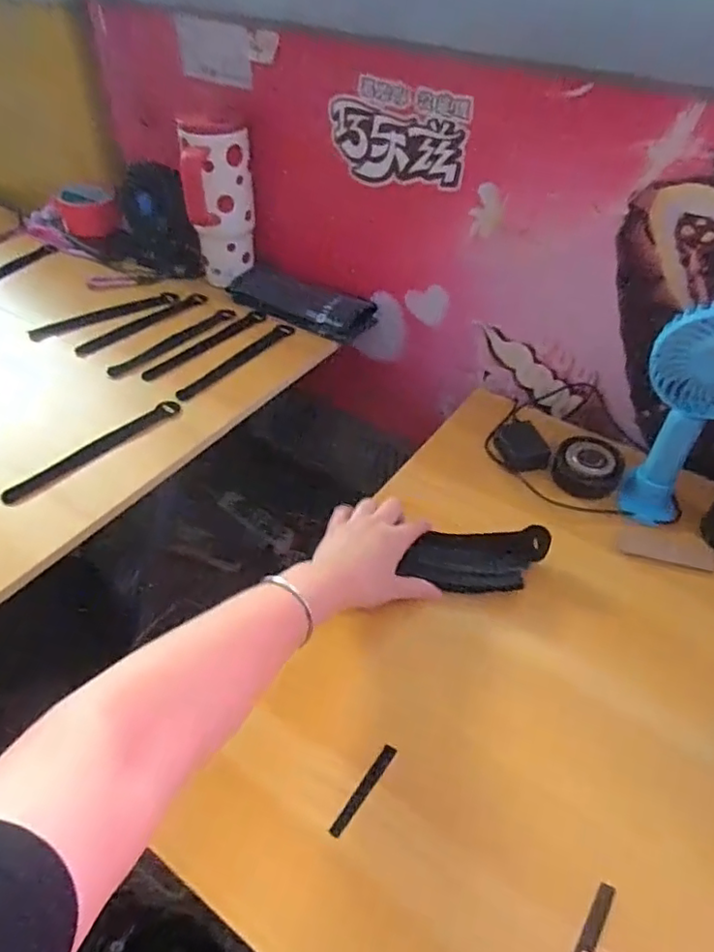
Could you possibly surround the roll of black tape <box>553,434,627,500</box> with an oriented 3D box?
[{"bbox_3d":[0.243,-0.010,0.638,0.070,0.030,0.064,0,46,0],"label":"roll of black tape"}]

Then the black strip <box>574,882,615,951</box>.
[{"bbox_3d":[0.143,0.287,0.374,0.010,0.008,0.070,30,50,25],"label":"black strip"}]

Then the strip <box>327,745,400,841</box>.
[{"bbox_3d":[0.005,0.220,0.423,0.010,0.004,0.069,35,55,15],"label":"strip"}]

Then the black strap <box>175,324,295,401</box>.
[{"bbox_3d":[-0.146,-0.143,0.736,0.029,0.008,0.197,25,47,27],"label":"black strap"}]

